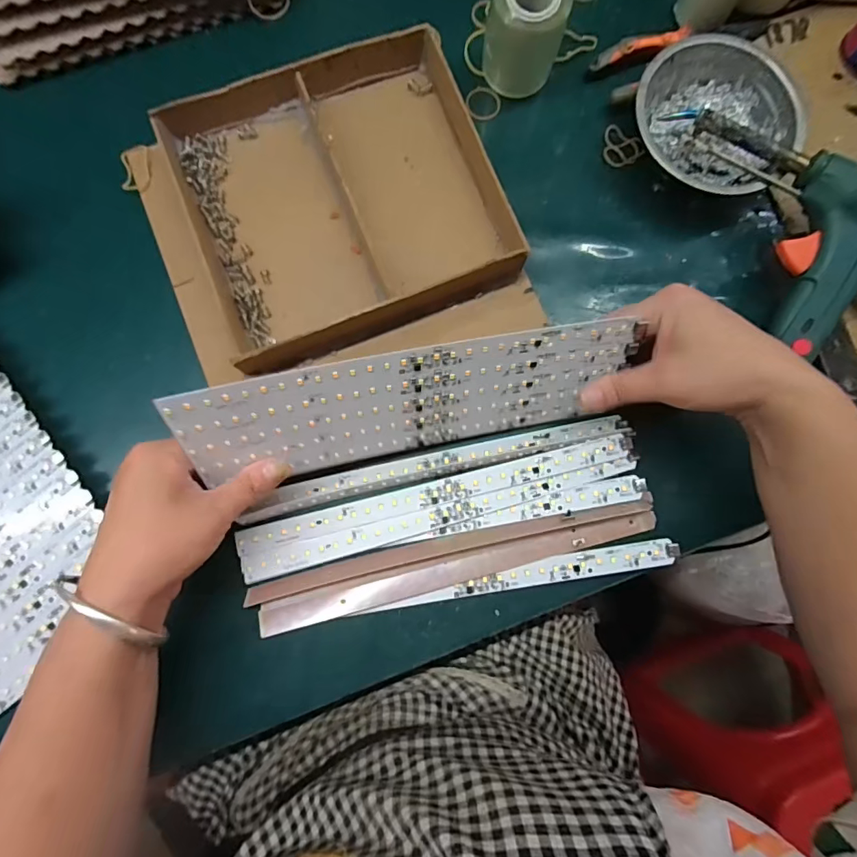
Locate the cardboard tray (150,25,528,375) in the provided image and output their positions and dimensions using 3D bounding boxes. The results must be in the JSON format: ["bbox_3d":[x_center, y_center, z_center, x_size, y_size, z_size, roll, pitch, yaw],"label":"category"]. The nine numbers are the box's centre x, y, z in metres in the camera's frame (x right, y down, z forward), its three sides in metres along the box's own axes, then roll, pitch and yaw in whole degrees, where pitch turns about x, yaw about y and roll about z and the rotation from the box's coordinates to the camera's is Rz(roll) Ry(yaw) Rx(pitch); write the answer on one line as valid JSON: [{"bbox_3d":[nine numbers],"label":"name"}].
[{"bbox_3d":[-0.061,-0.173,0.348,0.227,0.037,0.214,-19,85,-4],"label":"cardboard tray"}]

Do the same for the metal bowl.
[{"bbox_3d":[0.219,-0.237,0.367,0.123,0.042,0.115,40,82,2],"label":"metal bowl"}]

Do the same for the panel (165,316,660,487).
[{"bbox_3d":[-0.005,-0.016,0.297,0.278,0.081,0.008,-11,48,-9],"label":"panel"}]

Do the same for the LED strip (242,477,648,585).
[{"bbox_3d":[0.012,0.069,0.327,0.279,0.007,0.019,-11,77,-2],"label":"LED strip"}]

